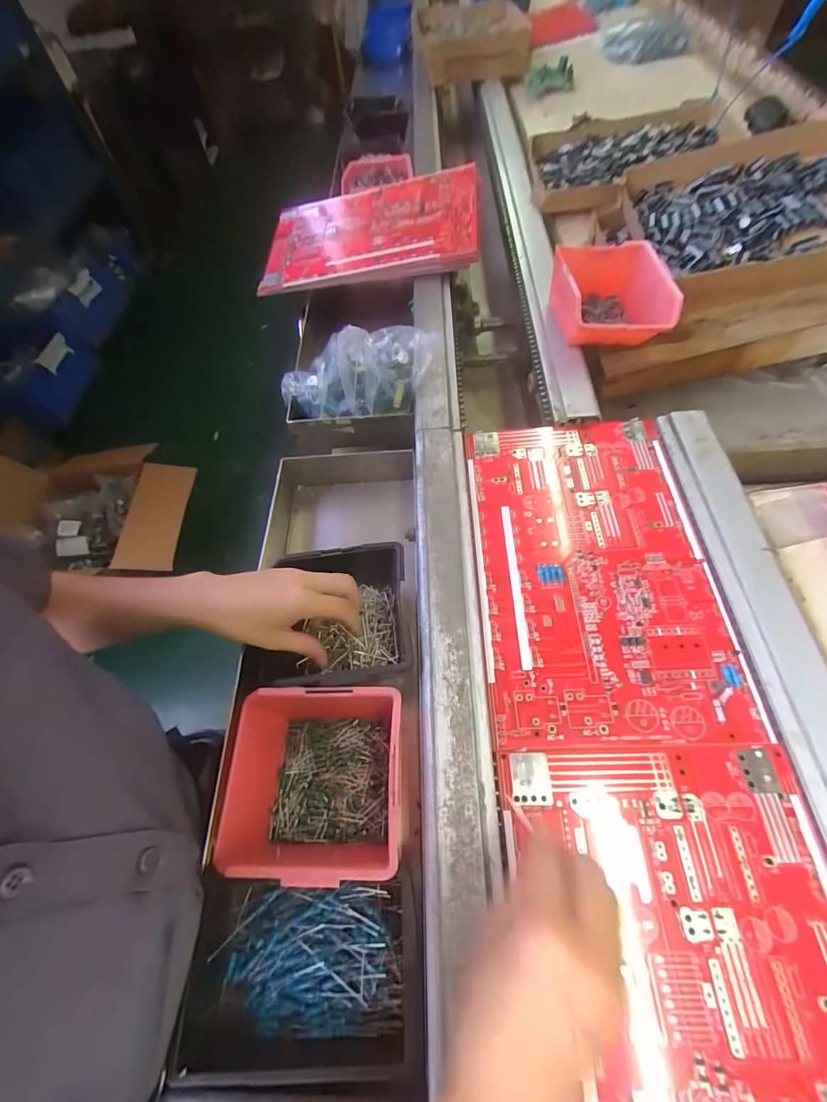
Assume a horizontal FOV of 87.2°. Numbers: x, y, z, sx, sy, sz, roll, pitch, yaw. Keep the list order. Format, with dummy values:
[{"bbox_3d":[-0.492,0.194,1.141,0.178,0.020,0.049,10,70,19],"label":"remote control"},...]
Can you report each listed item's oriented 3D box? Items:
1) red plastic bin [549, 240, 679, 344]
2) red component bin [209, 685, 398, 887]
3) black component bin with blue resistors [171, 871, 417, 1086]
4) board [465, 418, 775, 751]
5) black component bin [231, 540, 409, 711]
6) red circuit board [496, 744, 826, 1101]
[{"bbox_3d":[0.224,-0.284,0.495,0.116,0.063,0.113,-9,60,2],"label":"red plastic bin"},{"bbox_3d":[-0.076,0.173,0.332,0.132,0.061,0.120,-2,61,3],"label":"red component bin"},{"bbox_3d":[-0.072,0.268,0.278,0.148,0.040,0.088,-4,61,2],"label":"black component bin with blue resistors"},{"bbox_3d":[0.155,0.006,0.392,0.194,0.010,0.312,-4,61,4],"label":"board"},{"bbox_3d":[-0.060,0.065,0.397,0.120,0.070,0.121,-6,61,1],"label":"black component bin"},{"bbox_3d":[0.161,0.280,0.235,0.193,0.011,0.313,-2,61,3],"label":"red circuit board"}]

